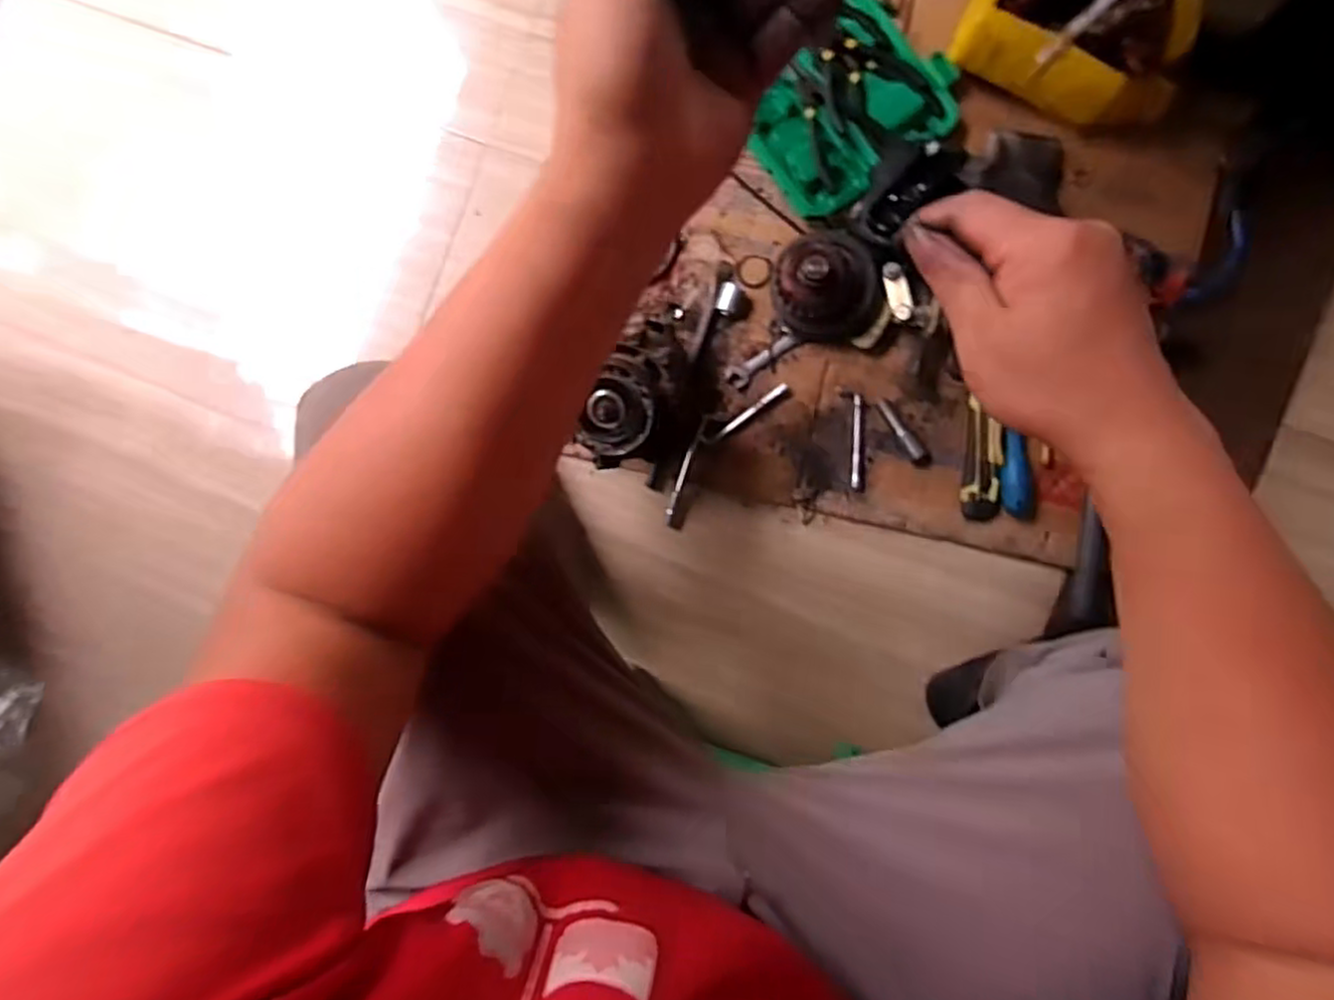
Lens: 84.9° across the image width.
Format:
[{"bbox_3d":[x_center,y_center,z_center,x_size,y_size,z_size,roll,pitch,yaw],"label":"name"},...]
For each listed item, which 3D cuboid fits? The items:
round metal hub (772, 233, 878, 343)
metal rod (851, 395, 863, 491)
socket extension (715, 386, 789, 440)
[{"bbox_3d":[0.163,-0.222,0.768,0.098,0.092,0.106,0,90,5],"label":"round metal hub"},{"bbox_3d":[0.210,-0.065,0.804,0.011,0.006,0.104,2,90,5],"label":"metal rod"},{"bbox_3d":[0.095,-0.101,0.821,0.095,0.013,0.011,-35,87,4],"label":"socket extension"}]

